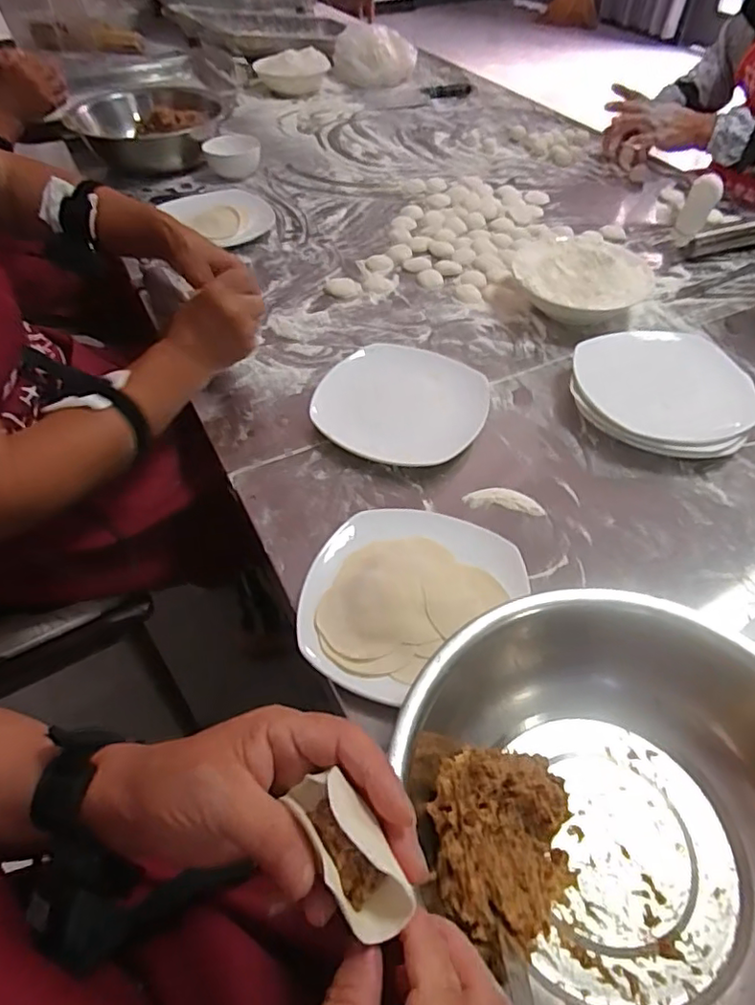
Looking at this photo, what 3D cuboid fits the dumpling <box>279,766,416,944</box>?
[{"bbox_3d":[-0.013,0.137,0.240,0.025,0.032,0.067,-27,54,-21],"label":"dumpling"}]

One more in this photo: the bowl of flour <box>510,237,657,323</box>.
[{"bbox_3d":[0.260,-0.286,0.771,0.162,0.065,0.162,0,50,0],"label":"bowl of flour"}]

